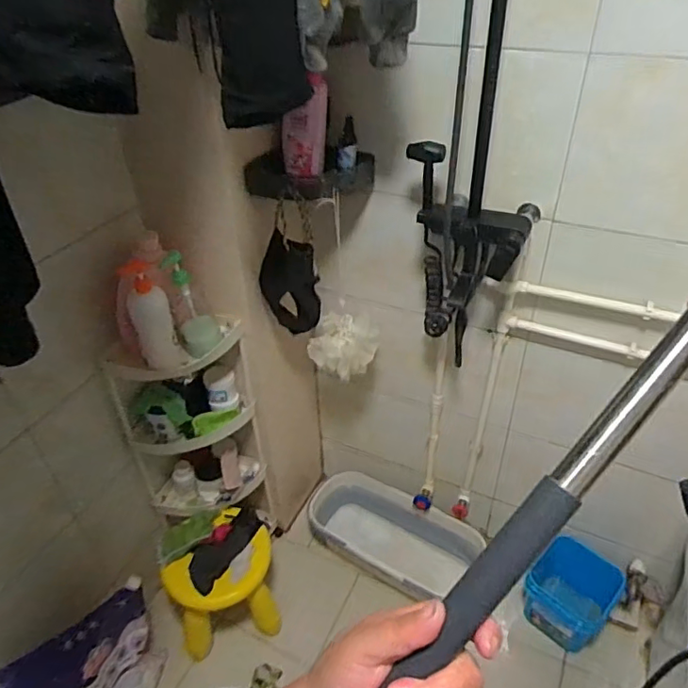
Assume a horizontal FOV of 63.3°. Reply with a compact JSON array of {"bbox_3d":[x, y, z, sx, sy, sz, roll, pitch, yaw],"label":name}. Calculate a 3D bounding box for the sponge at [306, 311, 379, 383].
[{"bbox_3d":[0.001,0.002,1.366,0.168,0.120,0.100,-4,38,-2],"label":"sponge"}]

